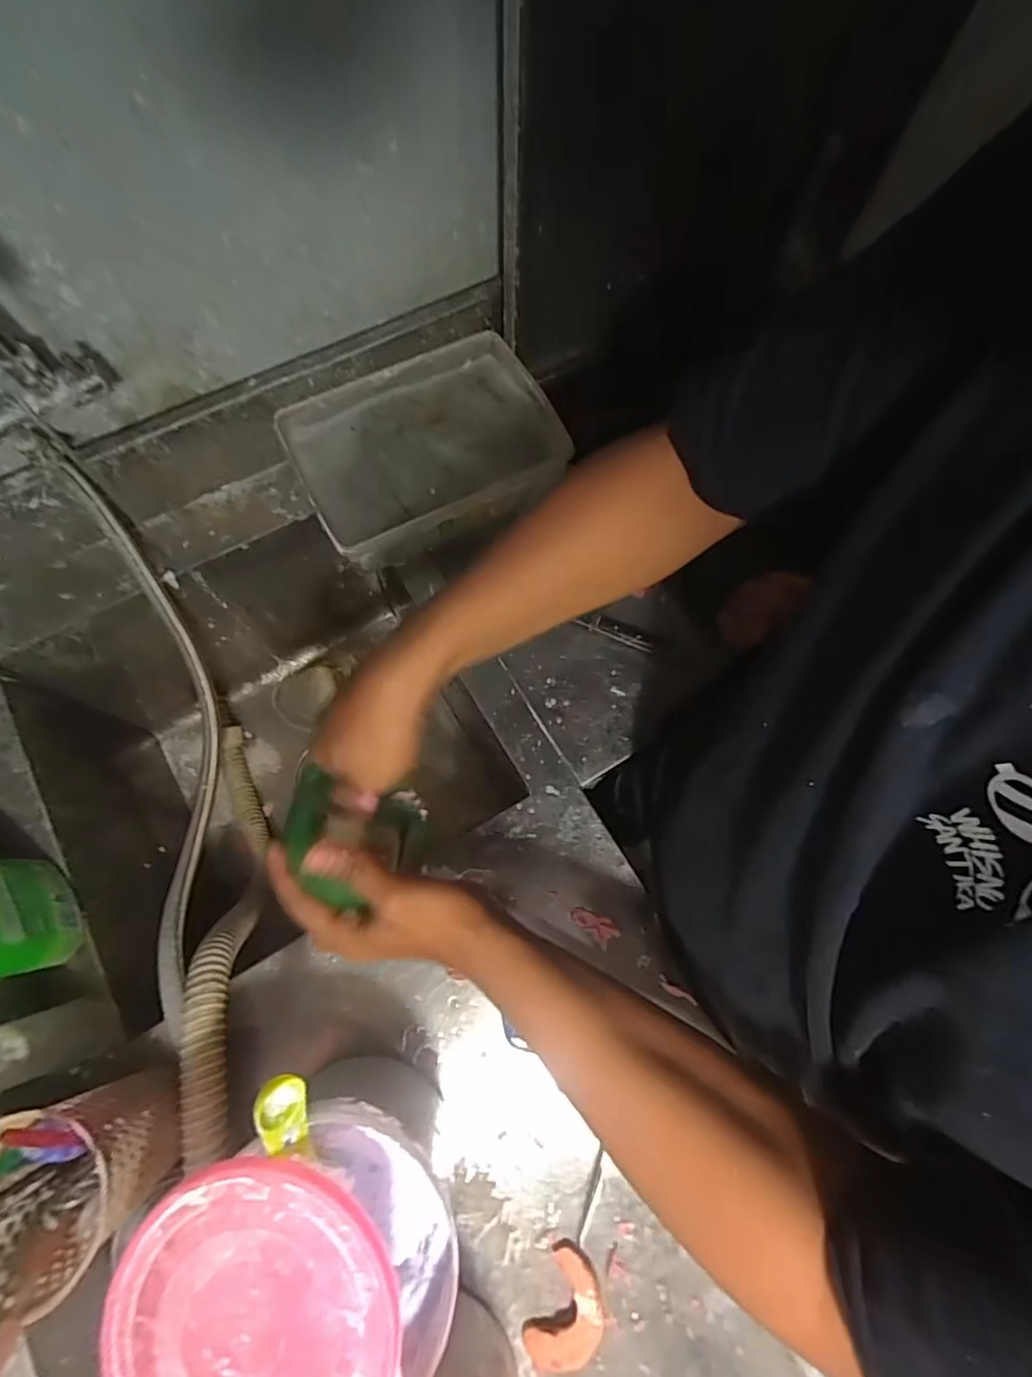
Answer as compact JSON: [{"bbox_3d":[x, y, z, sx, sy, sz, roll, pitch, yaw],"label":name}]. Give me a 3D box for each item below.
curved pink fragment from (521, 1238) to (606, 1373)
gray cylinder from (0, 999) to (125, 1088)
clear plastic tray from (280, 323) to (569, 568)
[{"bbox_3d":[0.041,0.473,0.439,0.050,0.023,0.069,27,73,7],"label":"curved pink fragment"},{"bbox_3d":[-0.358,0.271,0.442,0.043,0.098,0.044,0,71,-1],"label":"gray cylinder"},{"bbox_3d":[-0.098,-0.263,0.639,0.277,0.065,0.191,-25,74,-10],"label":"clear plastic tray"}]

